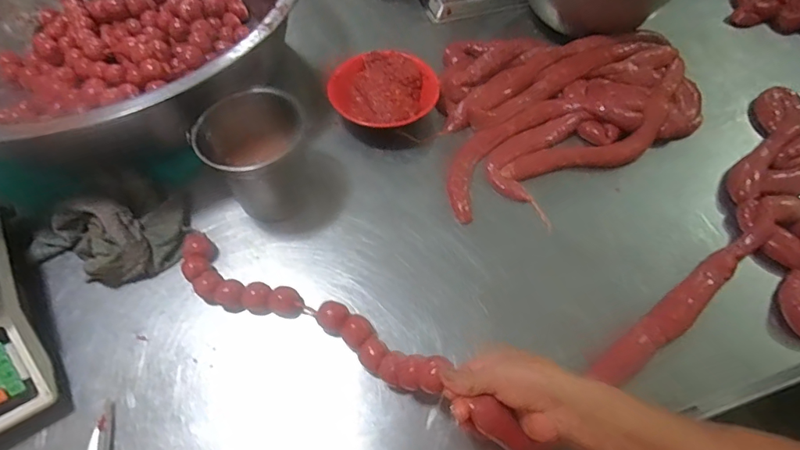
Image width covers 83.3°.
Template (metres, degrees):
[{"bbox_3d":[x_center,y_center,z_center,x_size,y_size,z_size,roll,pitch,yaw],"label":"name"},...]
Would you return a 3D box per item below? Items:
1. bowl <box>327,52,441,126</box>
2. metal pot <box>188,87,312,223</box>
[{"bbox_3d":[-0.026,-0.215,0.741,0.174,0.054,0.144,-10,59,-4],"label":"bowl"},{"bbox_3d":[-0.184,-0.086,0.611,0.140,0.142,0.108,-20,60,-11],"label":"metal pot"}]

